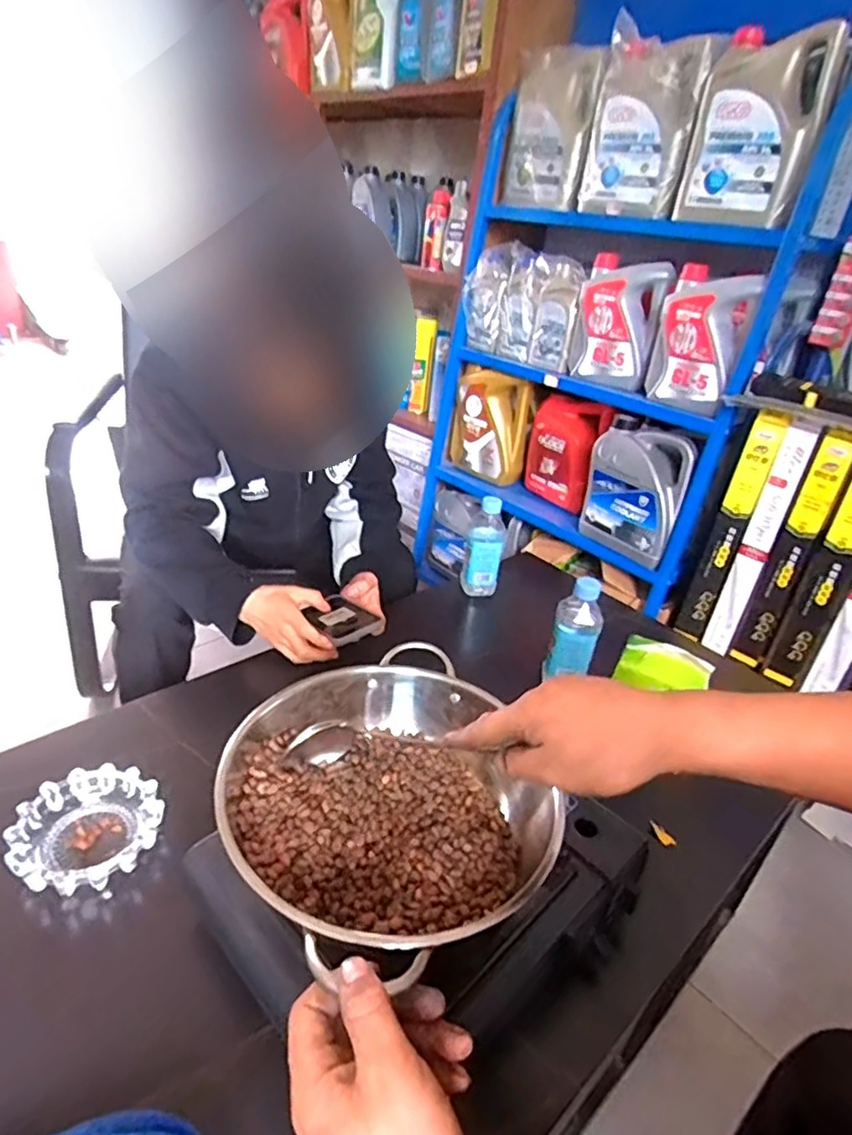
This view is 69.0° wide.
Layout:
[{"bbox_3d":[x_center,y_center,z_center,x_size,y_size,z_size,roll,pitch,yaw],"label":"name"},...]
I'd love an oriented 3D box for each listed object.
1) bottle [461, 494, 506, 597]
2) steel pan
[{"bbox_3d":[0.100,-0.033,1.064,0.059,0.163,0.053,8,29,1],"label":"bottle"},{"bbox_3d":[-0.034,0.185,0.499,0.242,0.068,0.250,6,29,-3],"label":"steel pan"}]

